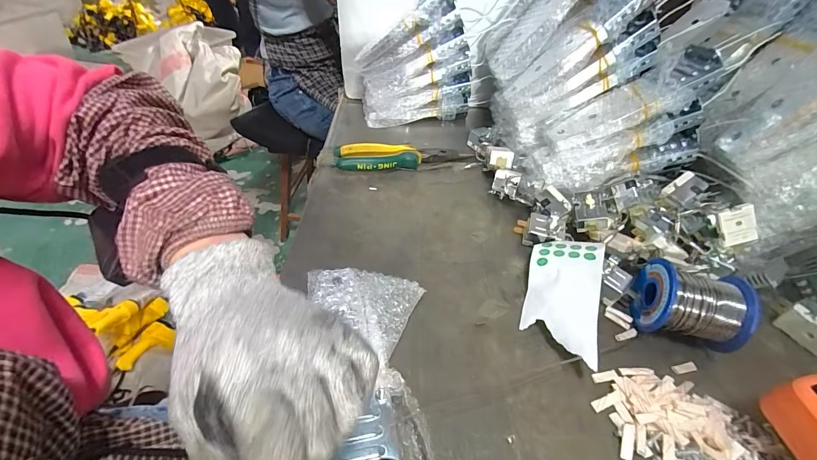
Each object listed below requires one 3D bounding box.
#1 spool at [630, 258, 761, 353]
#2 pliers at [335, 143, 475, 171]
[{"bbox_3d":[0.238,0.066,0.293,0.075,0.053,0.057,15,46,12],"label":"spool"},{"bbox_3d":[-0.004,-0.098,0.464,0.182,0.026,0.044,-5,45,-8],"label":"pliers"}]

